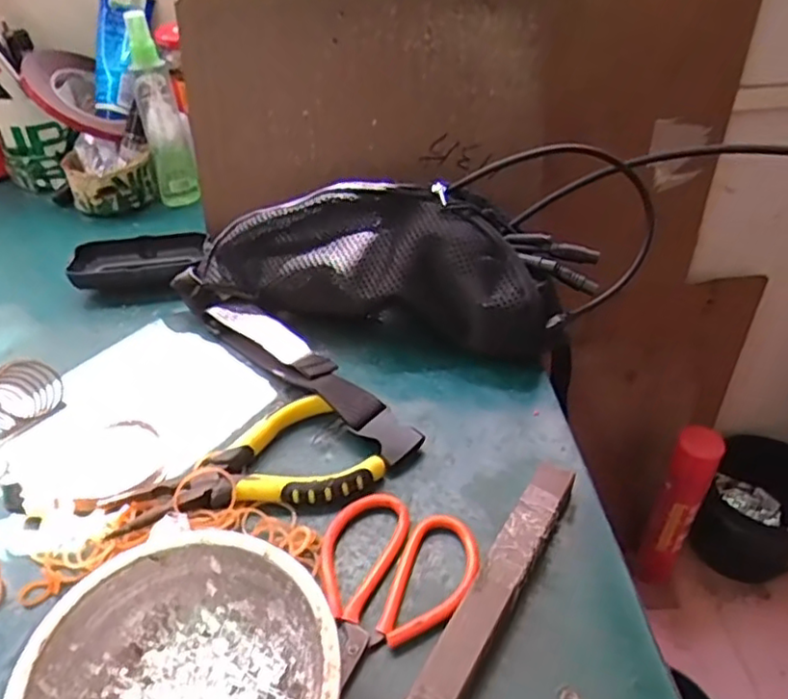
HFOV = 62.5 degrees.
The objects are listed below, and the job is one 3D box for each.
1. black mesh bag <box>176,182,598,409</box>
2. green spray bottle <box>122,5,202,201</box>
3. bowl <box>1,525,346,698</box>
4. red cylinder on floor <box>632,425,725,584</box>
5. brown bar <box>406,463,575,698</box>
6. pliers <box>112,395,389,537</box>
[{"bbox_3d":[-0.012,-0.060,0.476,0.295,0.095,0.089,13,43,17],"label":"black mesh bag"},{"bbox_3d":[-0.220,-0.223,0.615,0.041,0.167,0.036,-14,42,-13],"label":"green spray bottle"},{"bbox_3d":[-0.086,0.144,0.270,0.125,0.044,0.124,-1,40,1],"label":"bowl"},{"bbox_3d":[0.454,0.266,1.054,0.065,0.350,0.073,23,47,27],"label":"red cylinder on floor"},{"bbox_3d":[0.036,0.133,0.302,0.021,0.016,0.215,21,46,25],"label":"brown bar"},{"bbox_3d":[-0.086,0.066,0.380,0.150,0.017,0.070,-10,41,-9],"label":"pliers"}]

